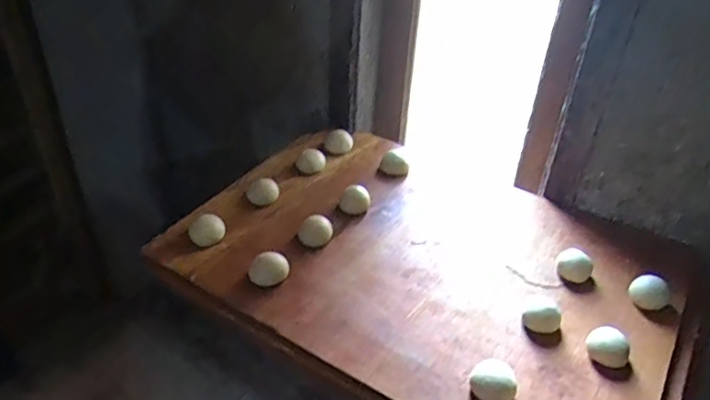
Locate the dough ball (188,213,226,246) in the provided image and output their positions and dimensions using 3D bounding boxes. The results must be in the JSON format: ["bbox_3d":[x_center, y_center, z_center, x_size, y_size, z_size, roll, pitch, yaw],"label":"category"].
[{"bbox_3d":[-0.187,0.040,0.725,0.043,0.024,0.042,2,37,-1],"label":"dough ball"}]

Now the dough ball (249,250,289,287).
[{"bbox_3d":[-0.101,0.084,0.675,0.046,0.028,0.035,-5,38,-10],"label":"dough ball"}]

